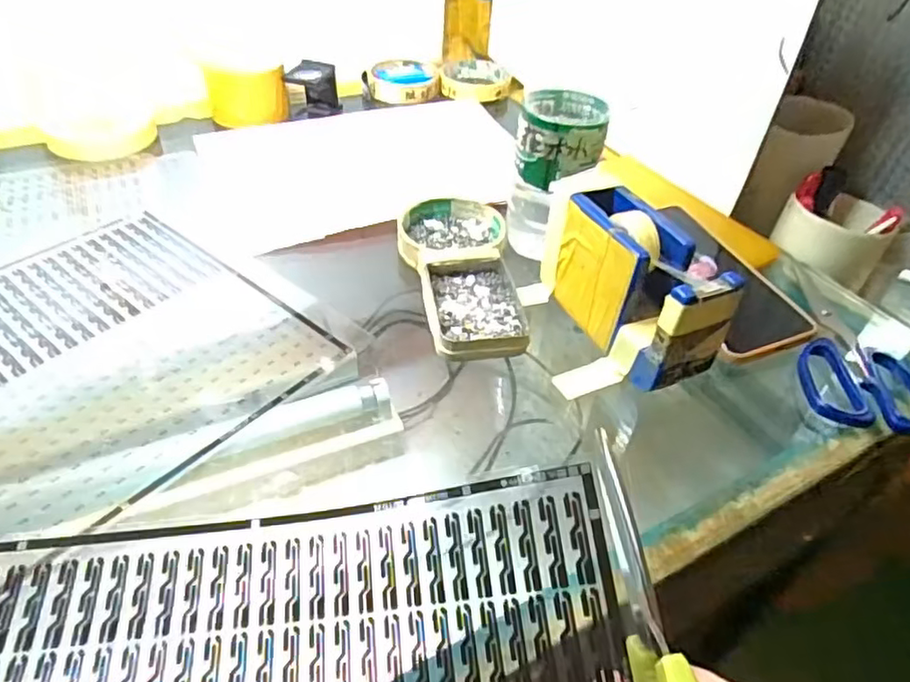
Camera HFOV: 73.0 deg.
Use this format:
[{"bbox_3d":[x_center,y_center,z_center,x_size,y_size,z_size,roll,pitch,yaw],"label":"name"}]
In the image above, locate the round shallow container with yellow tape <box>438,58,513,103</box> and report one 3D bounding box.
[{"bbox_3d":[0.026,-0.310,0.731,0.086,0.014,0.104,4,43,1],"label":"round shallow container with yellow tape"}]

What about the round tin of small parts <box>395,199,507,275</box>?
[{"bbox_3d":[-0.003,-0.082,0.480,0.081,0.016,0.082,3,43,-2],"label":"round tin of small parts"}]

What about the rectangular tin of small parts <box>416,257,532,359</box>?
[{"bbox_3d":[0.013,-0.024,0.420,0.066,0.015,0.091,-4,44,-10],"label":"rectangular tin of small parts"}]

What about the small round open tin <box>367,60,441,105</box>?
[{"bbox_3d":[-0.058,-0.304,0.716,0.080,0.018,0.083,2,43,-3],"label":"small round open tin"}]

